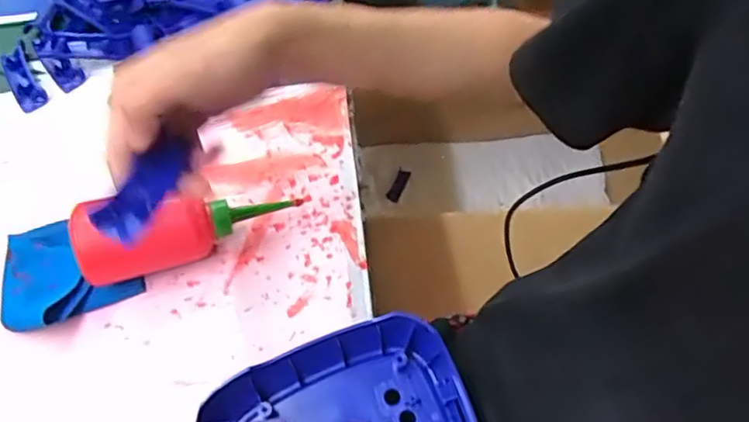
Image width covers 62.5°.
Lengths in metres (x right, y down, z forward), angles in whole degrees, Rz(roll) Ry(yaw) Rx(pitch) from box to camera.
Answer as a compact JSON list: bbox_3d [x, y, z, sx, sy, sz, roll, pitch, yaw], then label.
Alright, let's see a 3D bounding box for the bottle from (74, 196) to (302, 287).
[{"bbox_3d":[-0.144,0.007,0.489,0.167,0.060,0.060,-17,62,-8],"label":"bottle"}]

